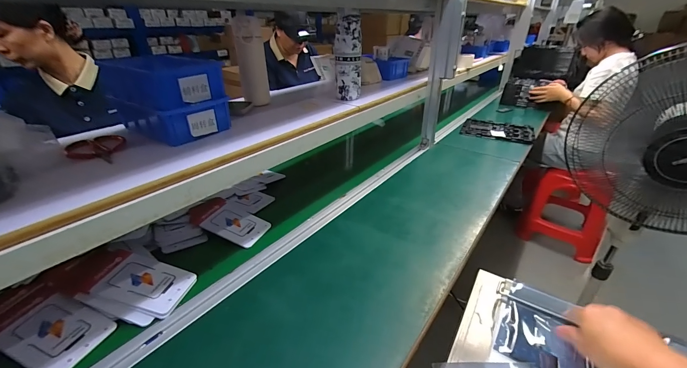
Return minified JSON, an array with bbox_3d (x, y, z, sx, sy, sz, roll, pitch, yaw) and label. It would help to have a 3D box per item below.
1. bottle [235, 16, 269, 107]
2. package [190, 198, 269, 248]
[{"bbox_3d":[-0.209,-0.276,0.685,0.062,0.184,0.054,-8,31,-14],"label":"bottle"},{"bbox_3d":[-0.250,0.081,0.667,0.161,0.009,0.103,24,31,11],"label":"package"}]

